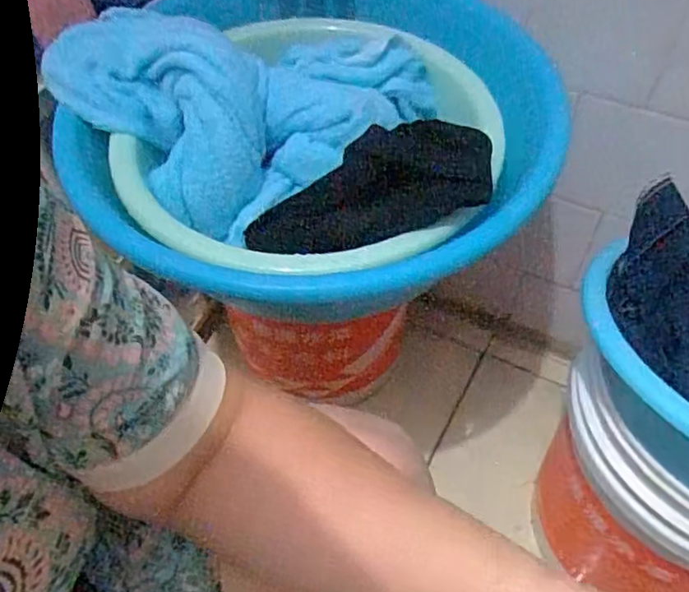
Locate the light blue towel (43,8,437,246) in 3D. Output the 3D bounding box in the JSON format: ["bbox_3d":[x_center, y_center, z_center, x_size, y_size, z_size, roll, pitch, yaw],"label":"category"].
[{"bbox_3d":[-0.095,-0.198,0.590,0.269,0.101,0.246,-35,57,-26],"label":"light blue towel"}]

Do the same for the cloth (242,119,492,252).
[{"bbox_3d":[0.014,-0.090,0.527,0.221,0.050,0.088,-20,49,11],"label":"cloth"}]

